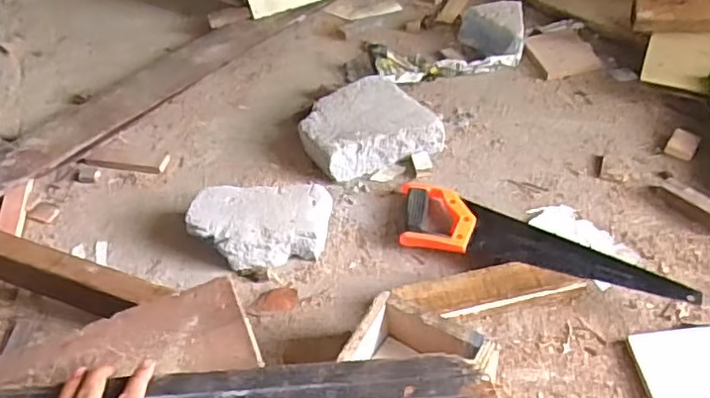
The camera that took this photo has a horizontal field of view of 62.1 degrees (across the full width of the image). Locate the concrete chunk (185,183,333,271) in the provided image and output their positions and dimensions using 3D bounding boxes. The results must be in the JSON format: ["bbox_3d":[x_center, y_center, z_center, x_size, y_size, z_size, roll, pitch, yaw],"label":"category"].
[{"bbox_3d":[-0.142,0.042,0.909,0.206,0.071,0.120,-6,49,0],"label":"concrete chunk"}]

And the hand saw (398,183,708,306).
[{"bbox_3d":[0.256,0.073,0.864,0.435,0.045,0.130,20,54,20],"label":"hand saw"}]

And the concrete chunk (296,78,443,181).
[{"bbox_3d":[0.020,-0.134,1.049,0.235,0.069,0.181,-13,50,-7],"label":"concrete chunk"}]

